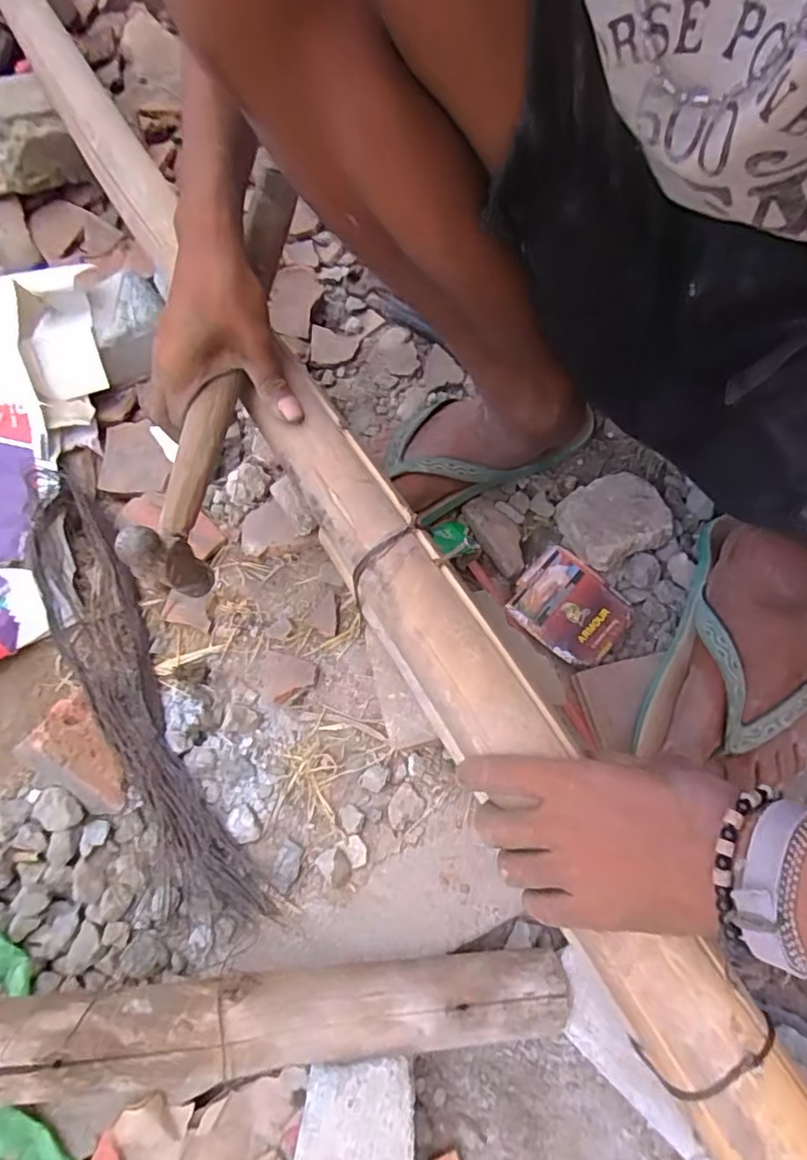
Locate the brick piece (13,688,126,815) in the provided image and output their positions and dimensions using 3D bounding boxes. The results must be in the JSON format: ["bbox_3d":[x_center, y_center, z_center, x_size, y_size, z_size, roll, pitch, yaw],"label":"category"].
[{"bbox_3d":[-0.266,0.143,0.481,0.101,0.039,0.066,37,77,17],"label":"brick piece"}]

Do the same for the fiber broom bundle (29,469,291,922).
[{"bbox_3d":[-0.242,0.088,0.514,0.076,0.035,0.448,-32,70,-7],"label":"fiber broom bundle"}]

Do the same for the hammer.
[{"bbox_3d":[-0.130,-0.152,0.426,0.028,0.077,0.320,11,77,6],"label":"hammer"}]

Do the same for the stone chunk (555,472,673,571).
[{"bbox_3d":[0.190,-0.056,0.533,0.087,0.030,0.079,-25,65,-4],"label":"stone chunk"}]

